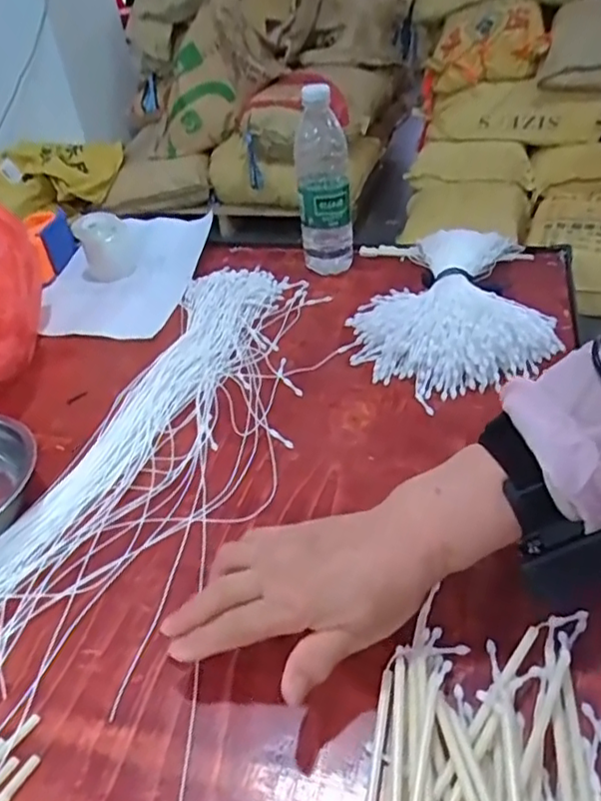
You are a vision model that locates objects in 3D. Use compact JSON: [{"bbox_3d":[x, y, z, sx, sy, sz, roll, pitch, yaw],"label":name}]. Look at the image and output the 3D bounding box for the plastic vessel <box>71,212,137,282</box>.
[{"bbox_3d":[-0.268,-0.211,0.862,0.070,0.069,0.064,-18,39,-13],"label":"plastic vessel"}]

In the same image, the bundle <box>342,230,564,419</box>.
[{"bbox_3d":[0.161,-0.118,0.677,0.214,0.051,0.313,3,39,13],"label":"bundle"}]

